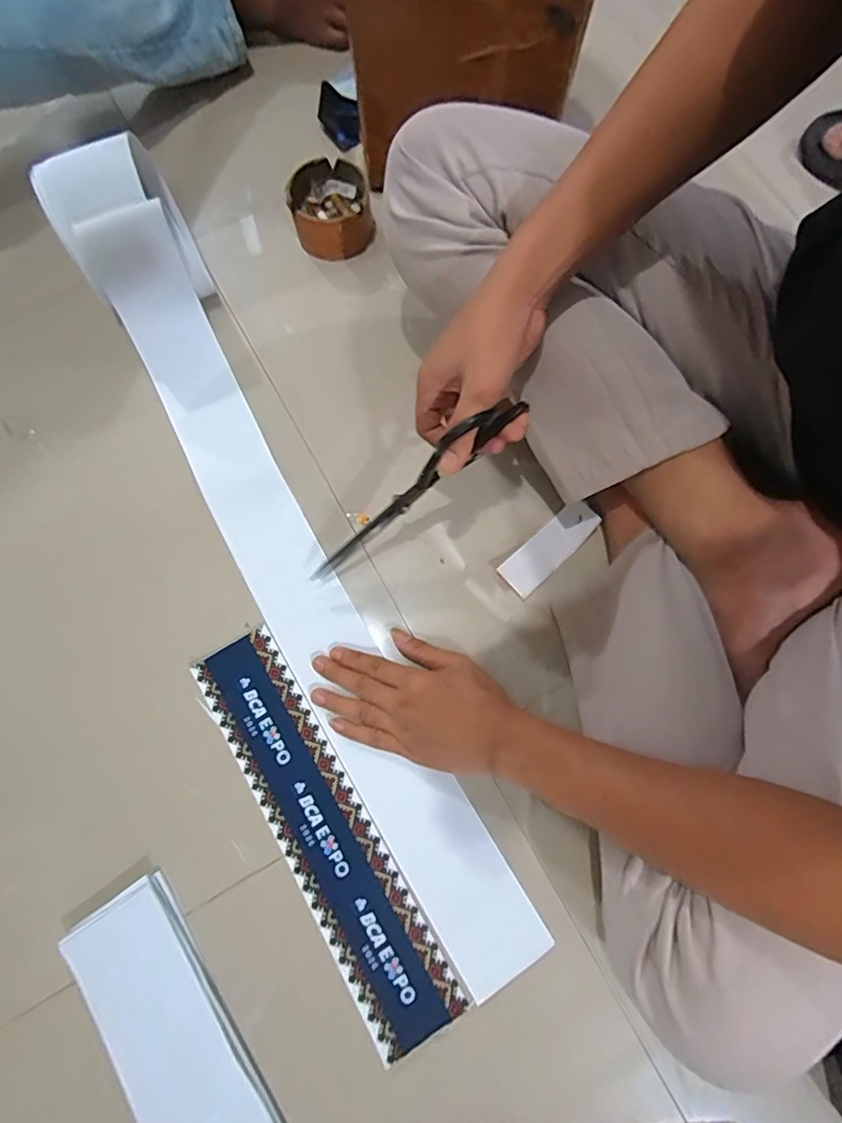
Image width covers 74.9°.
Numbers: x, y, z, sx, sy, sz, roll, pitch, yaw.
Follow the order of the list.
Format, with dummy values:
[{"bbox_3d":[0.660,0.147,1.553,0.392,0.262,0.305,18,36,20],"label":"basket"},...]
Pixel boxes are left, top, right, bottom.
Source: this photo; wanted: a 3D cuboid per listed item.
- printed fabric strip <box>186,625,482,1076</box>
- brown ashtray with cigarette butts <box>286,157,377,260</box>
[{"bbox_3d":[-0.082,0.214,0.448,0.075,0.004,0.334,-31,78,-8],"label":"printed fabric strip"},{"bbox_3d":[-0.095,-0.362,0.572,0.078,0.058,0.085,-17,76,-5],"label":"brown ashtray with cigarette butts"}]

